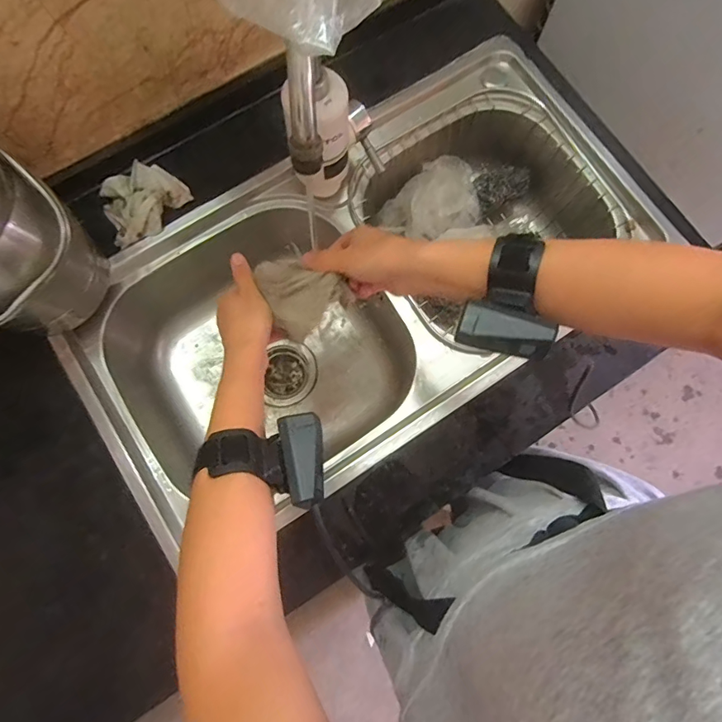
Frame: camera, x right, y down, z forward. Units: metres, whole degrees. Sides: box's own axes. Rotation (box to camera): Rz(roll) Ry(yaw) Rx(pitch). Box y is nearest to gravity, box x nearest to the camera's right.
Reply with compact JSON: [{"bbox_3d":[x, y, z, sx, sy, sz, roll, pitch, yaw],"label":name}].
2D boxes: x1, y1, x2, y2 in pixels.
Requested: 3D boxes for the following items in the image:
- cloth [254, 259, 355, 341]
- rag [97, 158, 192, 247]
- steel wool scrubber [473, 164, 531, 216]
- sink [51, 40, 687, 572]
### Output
[{"bbox_3d":[-0.061,-0.071,0.446,0.069,0.024,0.085,-42,82,-7],"label":"cloth"},{"bbox_3d":[-0.272,-0.203,0.582,0.104,0.031,0.083,-24,80,-4],"label":"rag"},{"bbox_3d":[0.220,-0.278,0.729,0.082,0.035,0.066,-24,80,-4],"label":"steel wool scrubber"},{"bbox_3d":[0.015,-0.098,0.671,0.745,0.192,0.397,-34,81,-6],"label":"sink"}]

